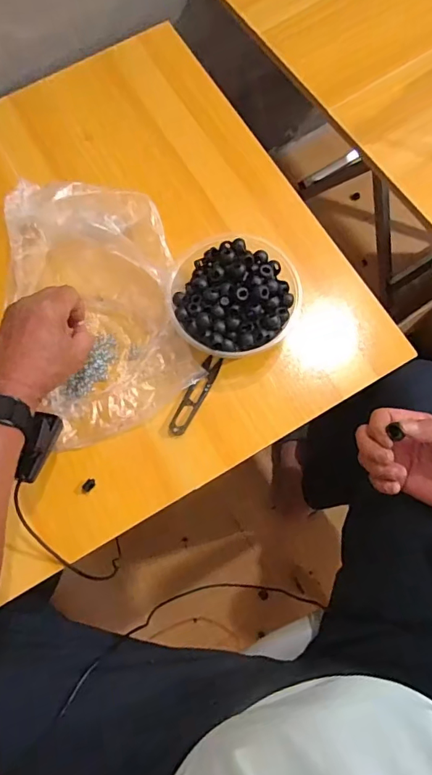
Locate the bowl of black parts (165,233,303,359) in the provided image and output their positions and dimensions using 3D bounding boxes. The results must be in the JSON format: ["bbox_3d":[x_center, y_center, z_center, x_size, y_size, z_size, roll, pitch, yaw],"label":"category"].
[{"bbox_3d":[0.016,-0.103,0.530,0.143,0.062,0.142,0,75,1],"label":"bowl of black parts"}]

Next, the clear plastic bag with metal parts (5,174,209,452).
[{"bbox_3d":[-0.141,-0.100,0.533,0.192,0.062,0.297,-16,75,-3],"label":"clear plastic bag with metal parts"}]

